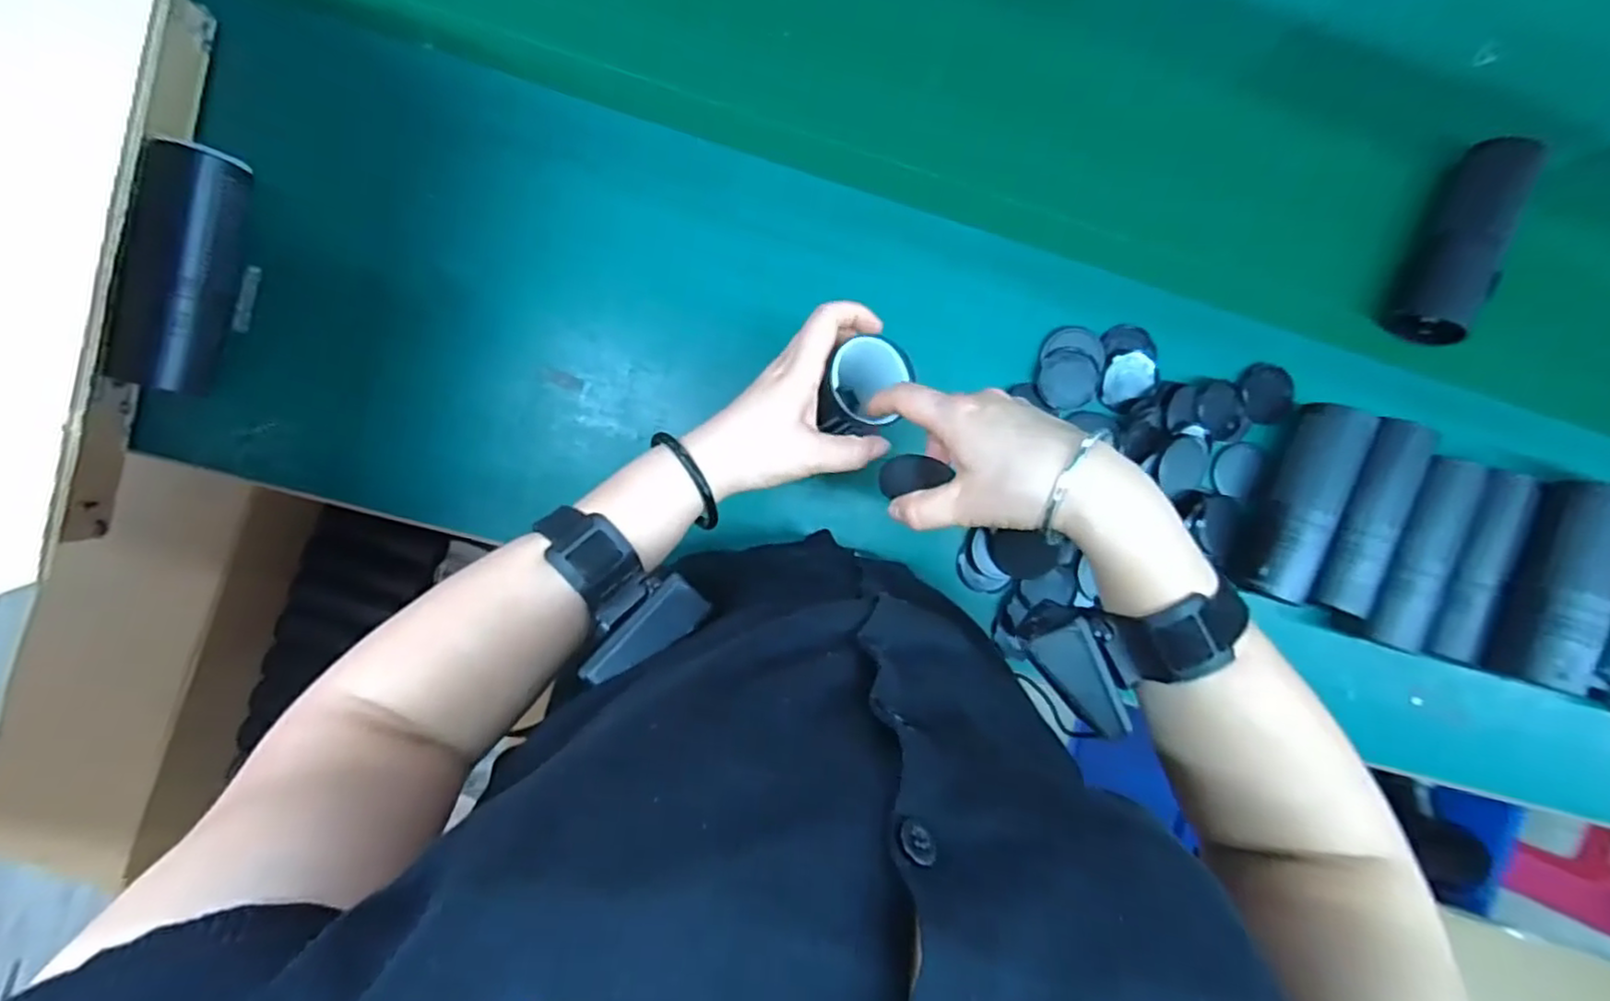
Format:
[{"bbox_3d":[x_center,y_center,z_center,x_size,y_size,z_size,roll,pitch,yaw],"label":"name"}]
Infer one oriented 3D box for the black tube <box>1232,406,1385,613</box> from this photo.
[{"bbox_3d":[0.410,0.002,0.569,0.049,0.040,0.165,23,91,-6],"label":"black tube"}]

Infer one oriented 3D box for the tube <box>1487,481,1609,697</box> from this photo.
[{"bbox_3d":[0.604,0.065,0.543,0.054,0.043,0.167,22,91,-6],"label":"tube"}]

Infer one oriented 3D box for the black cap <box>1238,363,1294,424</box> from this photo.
[{"bbox_3d":[0.391,-0.090,0.584,0.048,0.010,0.050,0,94,-5],"label":"black cap"}]

